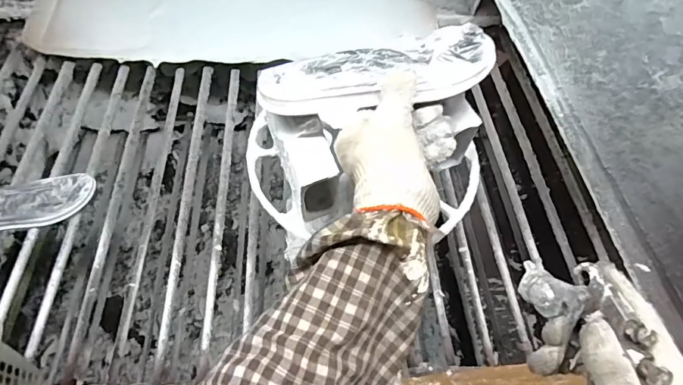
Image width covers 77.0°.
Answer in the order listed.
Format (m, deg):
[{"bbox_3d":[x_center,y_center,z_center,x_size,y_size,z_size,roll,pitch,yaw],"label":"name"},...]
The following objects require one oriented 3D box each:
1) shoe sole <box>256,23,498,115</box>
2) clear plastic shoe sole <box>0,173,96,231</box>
[{"bbox_3d":[0.037,-0.113,0.412,0.229,0.023,0.080,-12,55,-6],"label":"shoe sole"},{"bbox_3d":[-0.577,0.026,0.779,0.233,0.020,0.093,-17,70,-13],"label":"clear plastic shoe sole"}]

